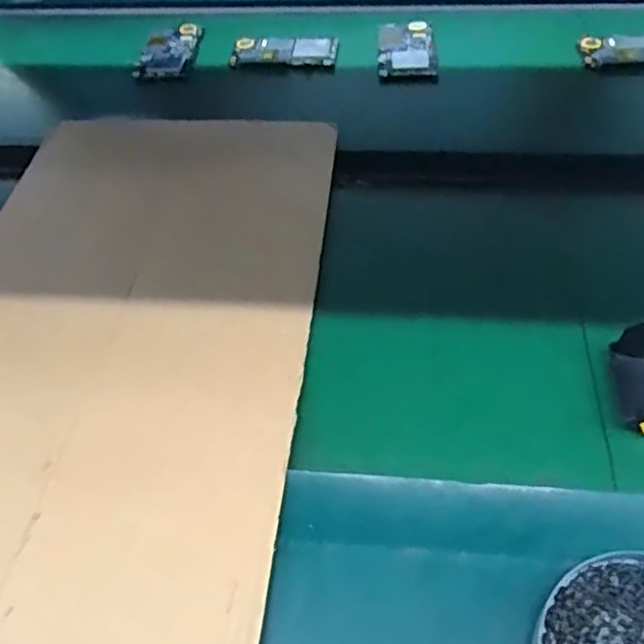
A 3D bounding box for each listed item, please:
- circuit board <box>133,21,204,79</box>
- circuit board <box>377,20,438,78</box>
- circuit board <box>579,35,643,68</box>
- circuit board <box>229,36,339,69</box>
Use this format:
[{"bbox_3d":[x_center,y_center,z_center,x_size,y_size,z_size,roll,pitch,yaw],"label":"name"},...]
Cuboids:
[{"bbox_3d":[-0.178,-0.331,0.758,0.064,0.012,0.117,5,50,6],"label":"circuit board"},{"bbox_3d":[0.099,-0.319,0.735,0.064,0.012,0.108,1,50,3],"label":"circuit board"},{"bbox_3d":[0.352,-0.301,0.696,0.123,0.009,0.047,9,51,9],"label":"circuit board"},{"bbox_3d":[-0.044,-0.317,0.739,0.121,0.005,0.060,5,50,6],"label":"circuit board"}]

